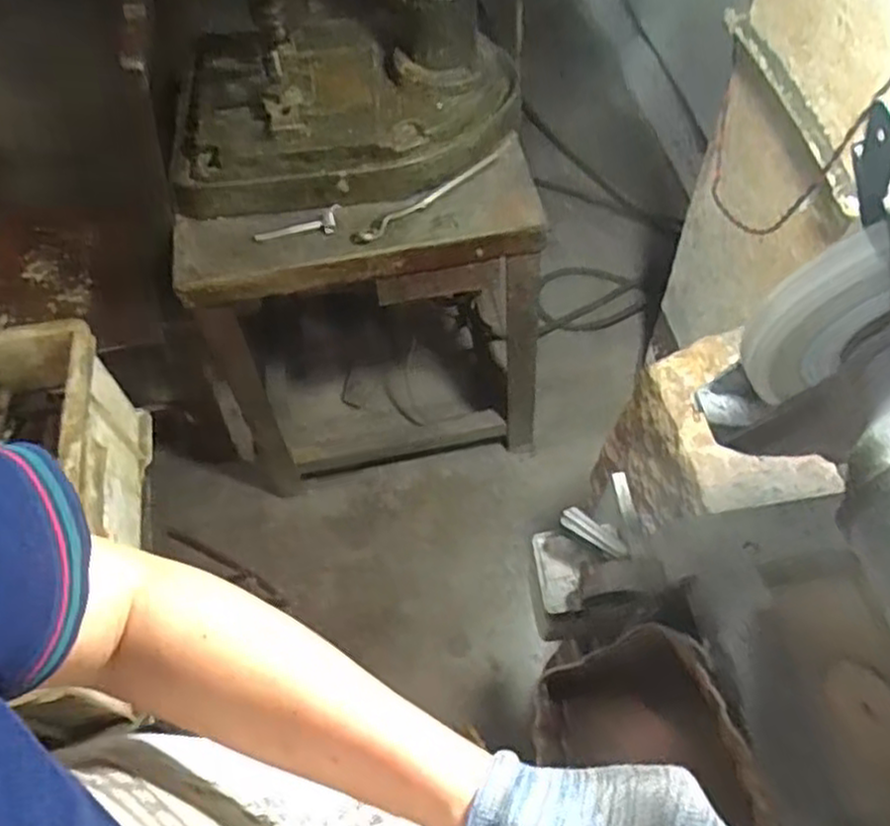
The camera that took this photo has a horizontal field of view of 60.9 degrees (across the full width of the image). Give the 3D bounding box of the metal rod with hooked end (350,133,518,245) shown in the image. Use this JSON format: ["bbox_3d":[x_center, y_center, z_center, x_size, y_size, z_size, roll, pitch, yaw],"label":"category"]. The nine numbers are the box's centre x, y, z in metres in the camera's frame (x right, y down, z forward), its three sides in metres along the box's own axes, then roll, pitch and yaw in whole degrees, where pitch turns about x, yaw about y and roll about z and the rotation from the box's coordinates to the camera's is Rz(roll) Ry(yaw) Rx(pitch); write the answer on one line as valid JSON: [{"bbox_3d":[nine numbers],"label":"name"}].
[{"bbox_3d":[-0.009,-0.311,1.051,0.292,0.020,0.027,-38,64,-20],"label":"metal rod with hooked end"}]

